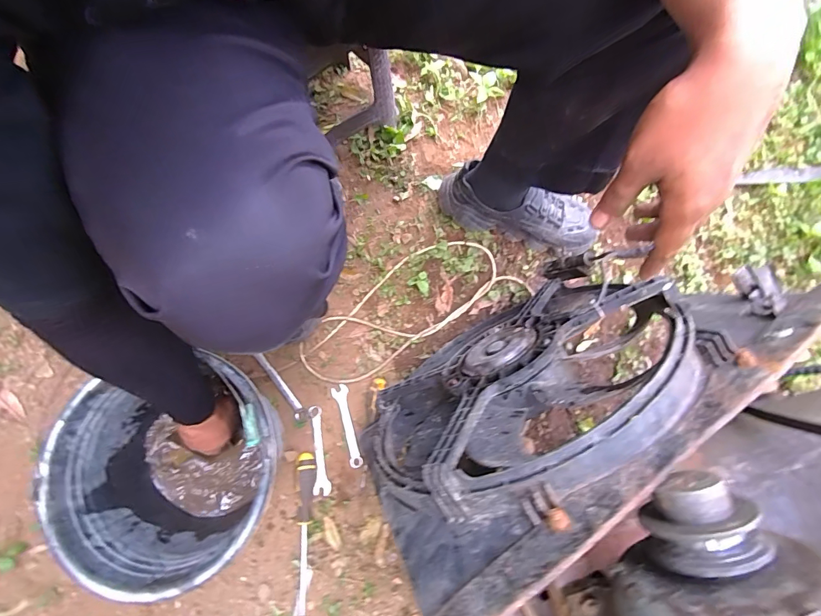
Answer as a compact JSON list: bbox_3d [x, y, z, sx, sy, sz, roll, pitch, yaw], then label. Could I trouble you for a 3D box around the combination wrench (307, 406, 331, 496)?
[{"bbox_3d":[-0.162,0.247,0.699,0.027,0.006,0.146,-9,77,-7],"label":"combination wrench"}]

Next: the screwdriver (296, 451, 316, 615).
[{"bbox_3d":[-0.168,0.358,0.641,0.026,0.027,0.238,-2,76,-5],"label":"screwdriver"}]

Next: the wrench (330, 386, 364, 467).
[{"bbox_3d":[-0.111,0.207,0.709,0.028,0.005,0.142,-14,78,-8],"label":"wrench"}]

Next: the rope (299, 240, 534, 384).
[{"bbox_3d":[-0.003,-0.008,0.747,0.434,0.024,0.165,-24,79,-10],"label":"rope"}]

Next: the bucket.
[{"bbox_3d":[-0.297,0.222,0.559,0.261,0.208,0.242,0,75,0],"label":"bucket"}]

